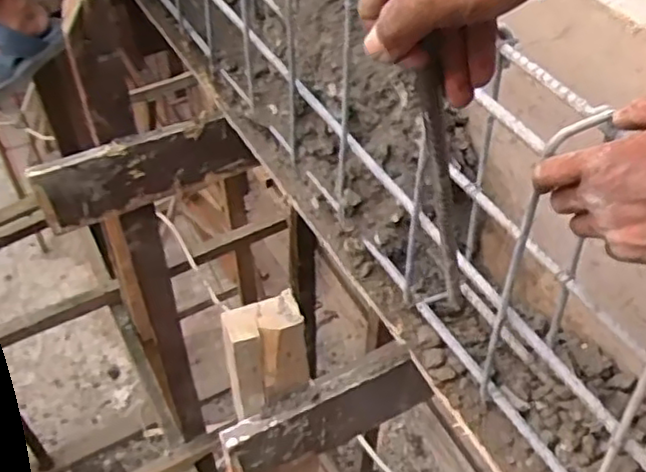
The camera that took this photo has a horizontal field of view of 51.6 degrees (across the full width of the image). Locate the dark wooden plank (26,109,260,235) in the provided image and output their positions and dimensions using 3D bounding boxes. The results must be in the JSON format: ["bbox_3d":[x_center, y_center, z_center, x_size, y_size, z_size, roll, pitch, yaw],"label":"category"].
[{"bbox_3d":[-0.299,-0.117,1.140,0.364,0.146,0.022,-23,52,-19],"label":"dark wooden plank"}]

